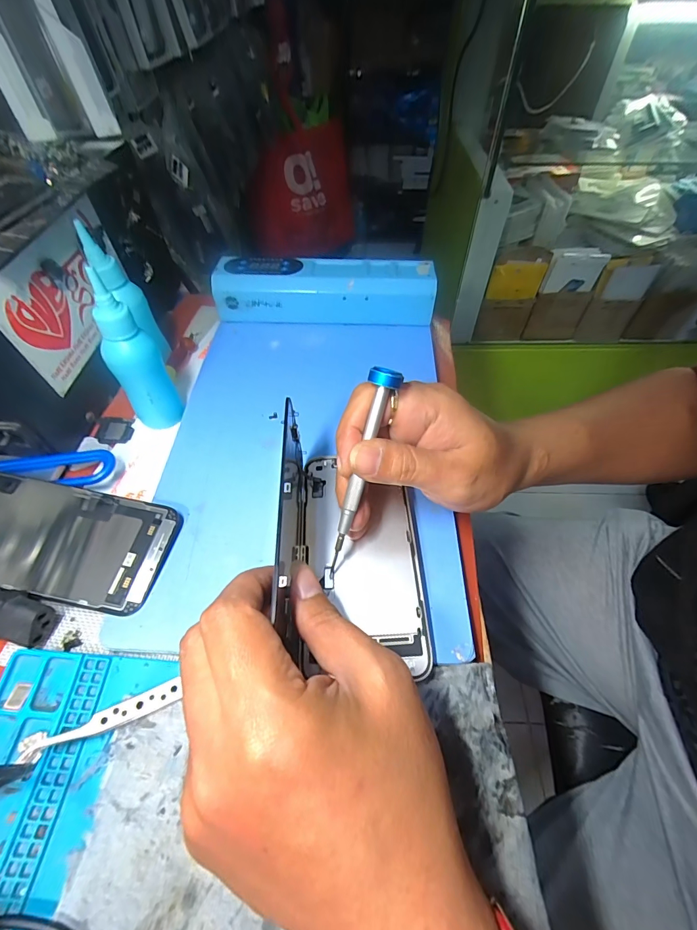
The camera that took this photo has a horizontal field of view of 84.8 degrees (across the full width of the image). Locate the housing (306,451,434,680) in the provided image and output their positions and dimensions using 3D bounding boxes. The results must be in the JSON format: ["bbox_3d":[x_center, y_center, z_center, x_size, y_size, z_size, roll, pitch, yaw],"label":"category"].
[{"bbox_3d":[0.007,0.051,0.238,0.069,0.010,0.137,-3,55,-3],"label":"housing"}]

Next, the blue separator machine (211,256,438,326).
[{"bbox_3d":[-0.022,-0.166,0.373,0.205,0.049,0.053,3,55,1],"label":"blue separator machine"}]

